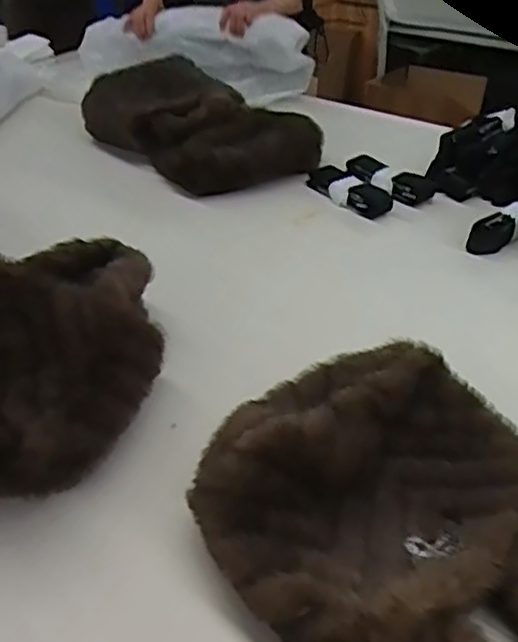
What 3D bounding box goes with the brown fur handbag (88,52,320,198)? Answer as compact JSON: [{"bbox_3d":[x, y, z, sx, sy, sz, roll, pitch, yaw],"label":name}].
[{"bbox_3d":[-0.143,-0.383,1.289,0.251,0.142,0.525,-34,49,-30],"label":"brown fur handbag"}]

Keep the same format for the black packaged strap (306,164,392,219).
[{"bbox_3d":[0.147,-0.233,1.123,0.069,0.034,0.201,-29,46,-25],"label":"black packaged strap"}]

